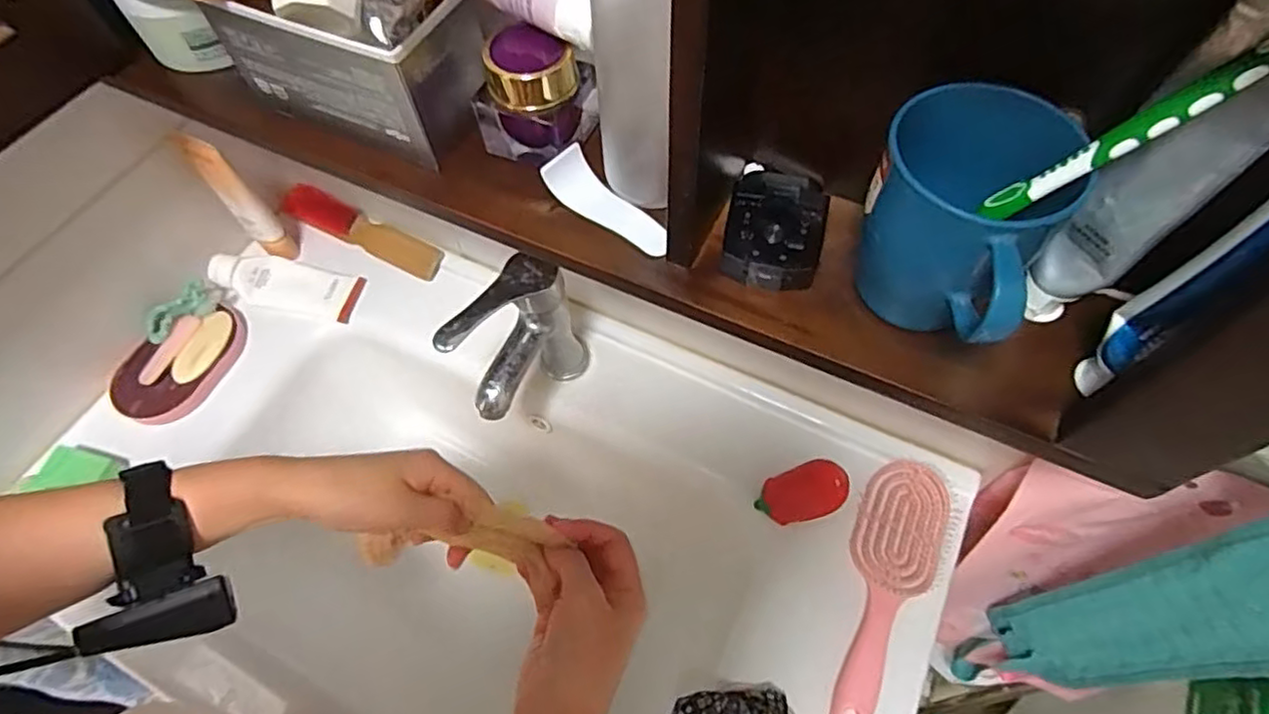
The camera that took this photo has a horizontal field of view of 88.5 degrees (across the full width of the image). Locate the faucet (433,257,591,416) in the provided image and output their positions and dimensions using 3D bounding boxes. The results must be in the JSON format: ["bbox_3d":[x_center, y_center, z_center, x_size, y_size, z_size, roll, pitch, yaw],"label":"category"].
[{"bbox_3d":[-0.099,-0.006,0.577,0.049,0.169,0.131,29,66,16],"label":"faucet"}]

